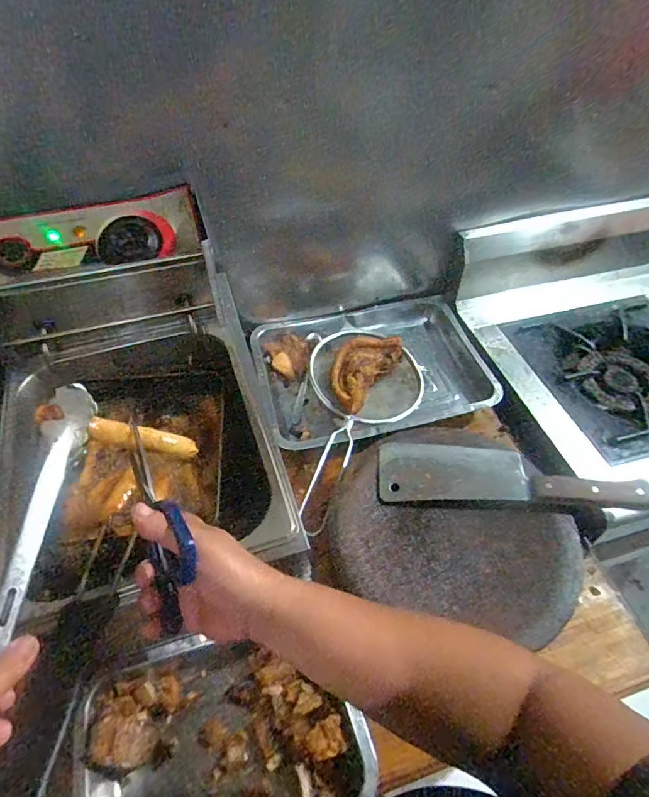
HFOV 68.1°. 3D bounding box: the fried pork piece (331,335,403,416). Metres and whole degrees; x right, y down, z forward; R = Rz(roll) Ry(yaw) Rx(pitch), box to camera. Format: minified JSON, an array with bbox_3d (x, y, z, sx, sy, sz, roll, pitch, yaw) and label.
[{"bbox_3d":[0.054,-0.047,0.719,0.074,0.051,0.164,26,54,21],"label":"fried pork piece"}]

